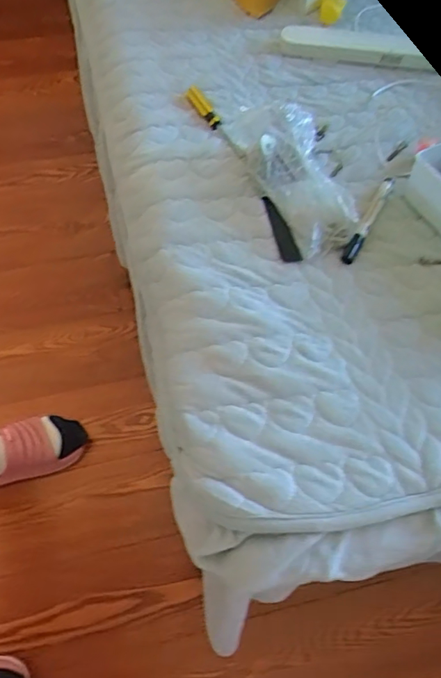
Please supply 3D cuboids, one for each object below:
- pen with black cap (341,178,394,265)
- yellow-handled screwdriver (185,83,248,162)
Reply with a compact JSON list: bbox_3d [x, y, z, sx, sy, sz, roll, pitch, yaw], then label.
[{"bbox_3d":[0.173,-0.141,0.599,0.013,0.016,0.138,27,65,10],"label":"pen with black cap"},{"bbox_3d":[-0.003,-0.280,0.671,0.016,0.016,0.135,-32,69,-15],"label":"yellow-handled screwdriver"}]

